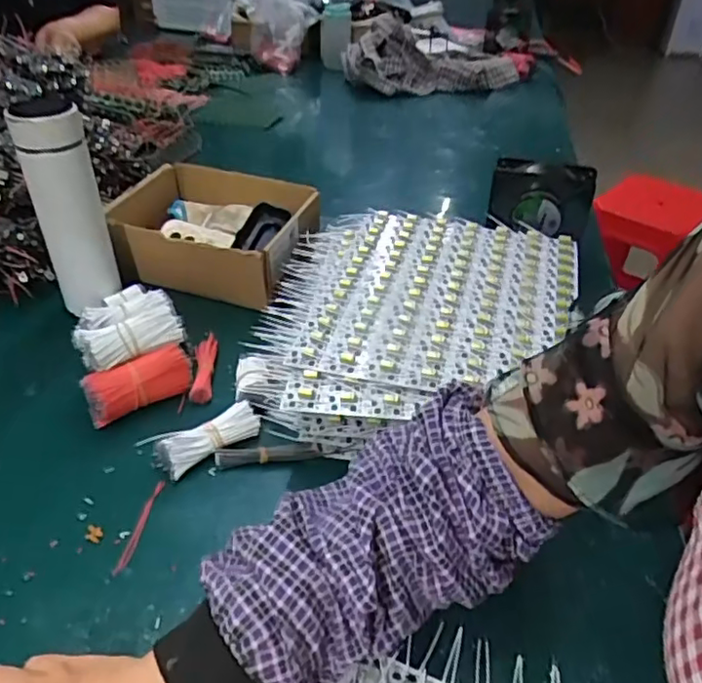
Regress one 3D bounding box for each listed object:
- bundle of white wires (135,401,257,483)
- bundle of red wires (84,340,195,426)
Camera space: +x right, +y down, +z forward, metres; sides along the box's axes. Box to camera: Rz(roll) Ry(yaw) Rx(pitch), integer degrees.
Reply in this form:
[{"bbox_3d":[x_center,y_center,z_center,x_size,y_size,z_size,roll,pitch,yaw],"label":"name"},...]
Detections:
[{"bbox_3d":[-0.127,0.085,0.538,0.095,0.030,0.032,-24,43,-30],"label":"bundle of white wires"},{"bbox_3d":[-0.199,0.040,0.579,0.095,0.047,0.028,-18,40,-24],"label":"bundle of red wires"}]

